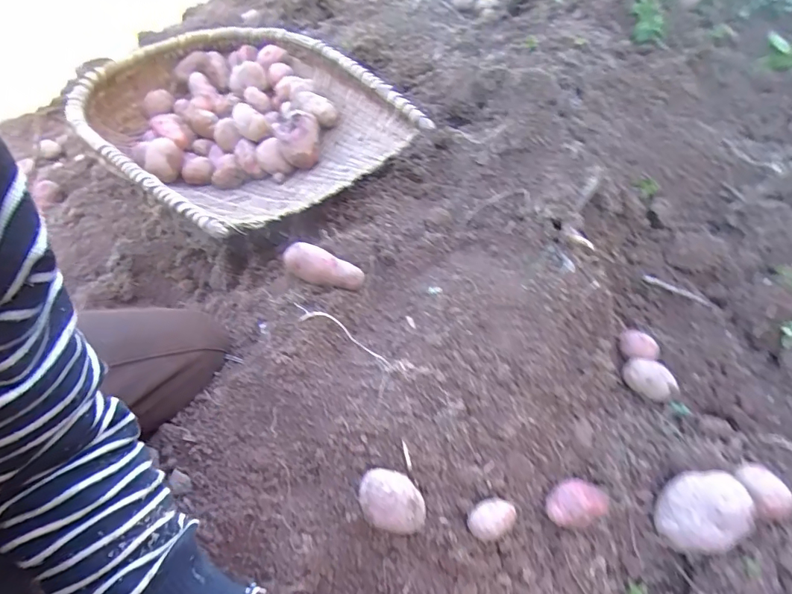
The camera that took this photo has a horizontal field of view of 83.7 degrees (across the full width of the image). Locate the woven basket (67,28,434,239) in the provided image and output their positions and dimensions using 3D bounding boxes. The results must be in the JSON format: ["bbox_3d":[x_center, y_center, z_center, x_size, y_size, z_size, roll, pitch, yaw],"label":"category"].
[{"bbox_3d":[-0.279,-0.303,0.757,0.398,0.128,0.591,-34,59,-25],"label":"woven basket"}]

